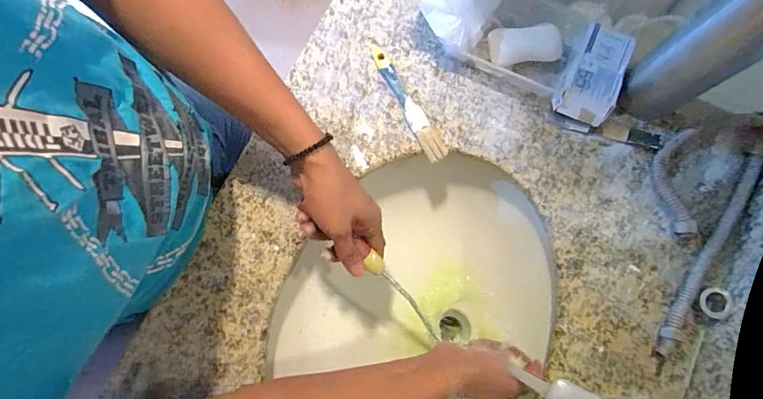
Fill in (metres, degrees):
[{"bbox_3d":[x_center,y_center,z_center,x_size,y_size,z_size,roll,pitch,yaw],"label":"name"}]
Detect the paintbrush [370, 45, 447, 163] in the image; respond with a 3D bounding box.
[{"bbox_3d":[0.034,-0.128,0.522,0.028,0.013,0.175,-27,79,-4],"label":"paintbrush"}]

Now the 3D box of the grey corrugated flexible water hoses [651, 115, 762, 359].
[{"bbox_3d":[0.362,0.021,0.480,0.114,0.023,0.316,31,81,7],"label":"grey corrugated flexible water hoses"}]

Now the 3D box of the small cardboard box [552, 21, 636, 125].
[{"bbox_3d":[0.267,-0.153,0.507,0.066,0.040,0.120,27,80,7],"label":"small cardboard box"}]

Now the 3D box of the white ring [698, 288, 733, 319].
[{"bbox_3d":[0.372,0.116,0.449,0.029,0.007,0.034,-5,61,43],"label":"white ring"}]

